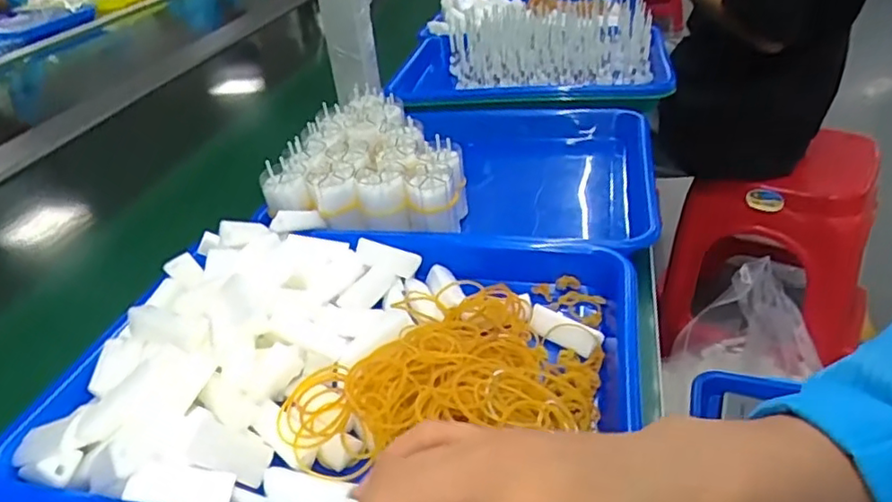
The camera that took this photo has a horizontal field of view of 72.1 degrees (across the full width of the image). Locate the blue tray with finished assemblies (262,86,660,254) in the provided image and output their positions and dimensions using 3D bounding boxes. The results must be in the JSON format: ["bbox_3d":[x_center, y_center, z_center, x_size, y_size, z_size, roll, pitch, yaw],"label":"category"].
[{"bbox_3d":[0.027,-0.087,0.577,0.301,0.081,0.272,2,36,13],"label":"blue tray with finished assemblies"}]

